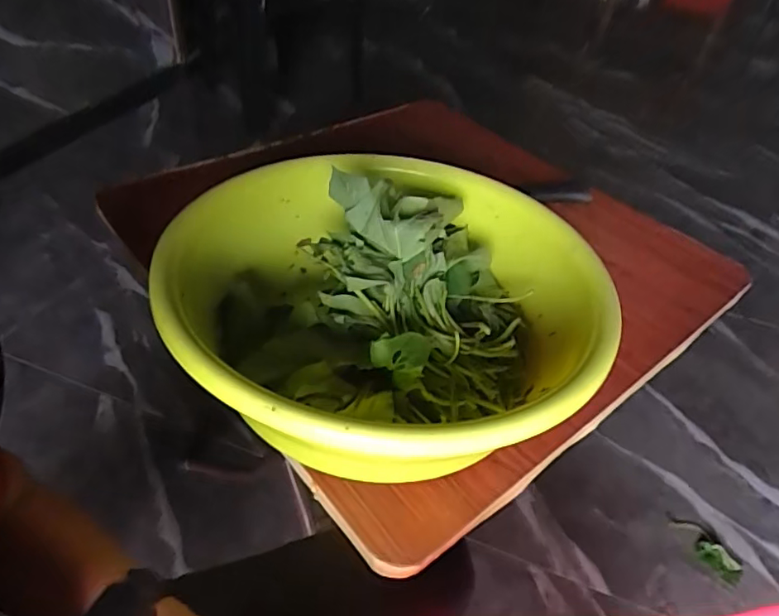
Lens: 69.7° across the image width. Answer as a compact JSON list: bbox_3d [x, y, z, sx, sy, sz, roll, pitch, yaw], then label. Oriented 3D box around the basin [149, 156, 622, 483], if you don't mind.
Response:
[{"bbox_3d":[-0.003,-0.002,0.465,0.327,0.125,0.334,4,43,-4],"label":"basin"}]

